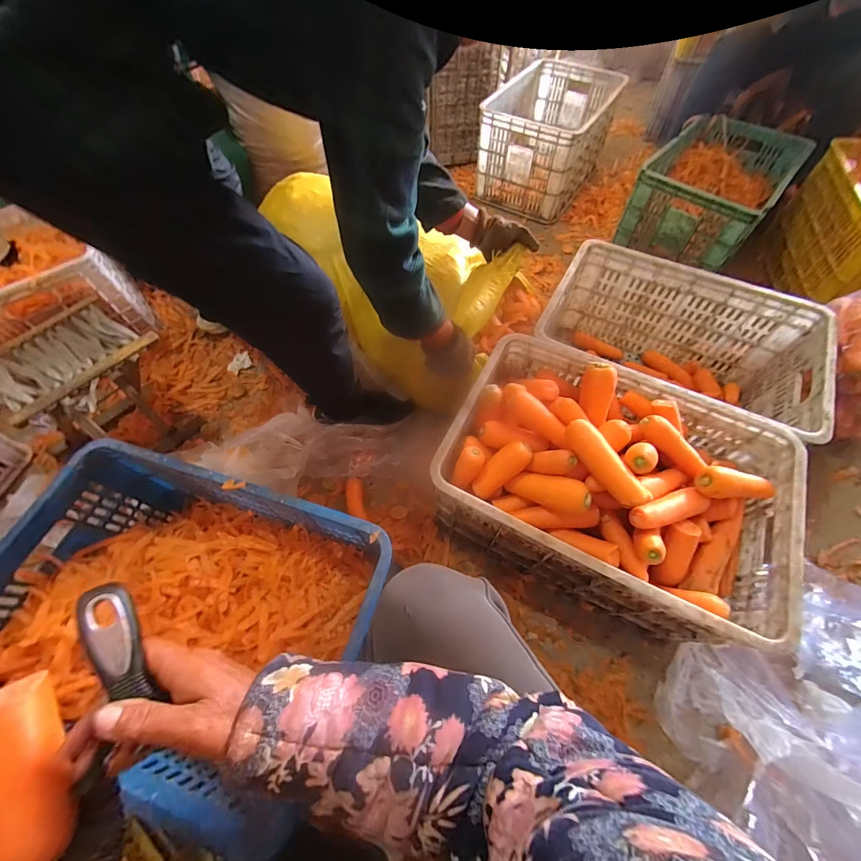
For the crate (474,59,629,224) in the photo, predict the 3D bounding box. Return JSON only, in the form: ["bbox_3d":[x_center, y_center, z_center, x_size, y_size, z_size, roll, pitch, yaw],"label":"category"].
[{"bbox_3d":[0.387,-0.973,1.244,0.322,0.247,0.408,31,65,16],"label":"crate"}]

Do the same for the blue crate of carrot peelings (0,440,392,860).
[{"bbox_3d":[-0.361,0.272,0.562,0.554,0.215,0.368,15,62,8],"label":"blue crate of carrot peelings"}]

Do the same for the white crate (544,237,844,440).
[{"bbox_3d":[0.487,-0.145,0.818,0.498,0.259,0.322,30,65,16],"label":"white crate"}]

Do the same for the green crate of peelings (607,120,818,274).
[{"bbox_3d":[0.776,-0.644,1.055,0.386,0.223,0.309,-40,67,-20],"label":"green crate of peelings"}]

